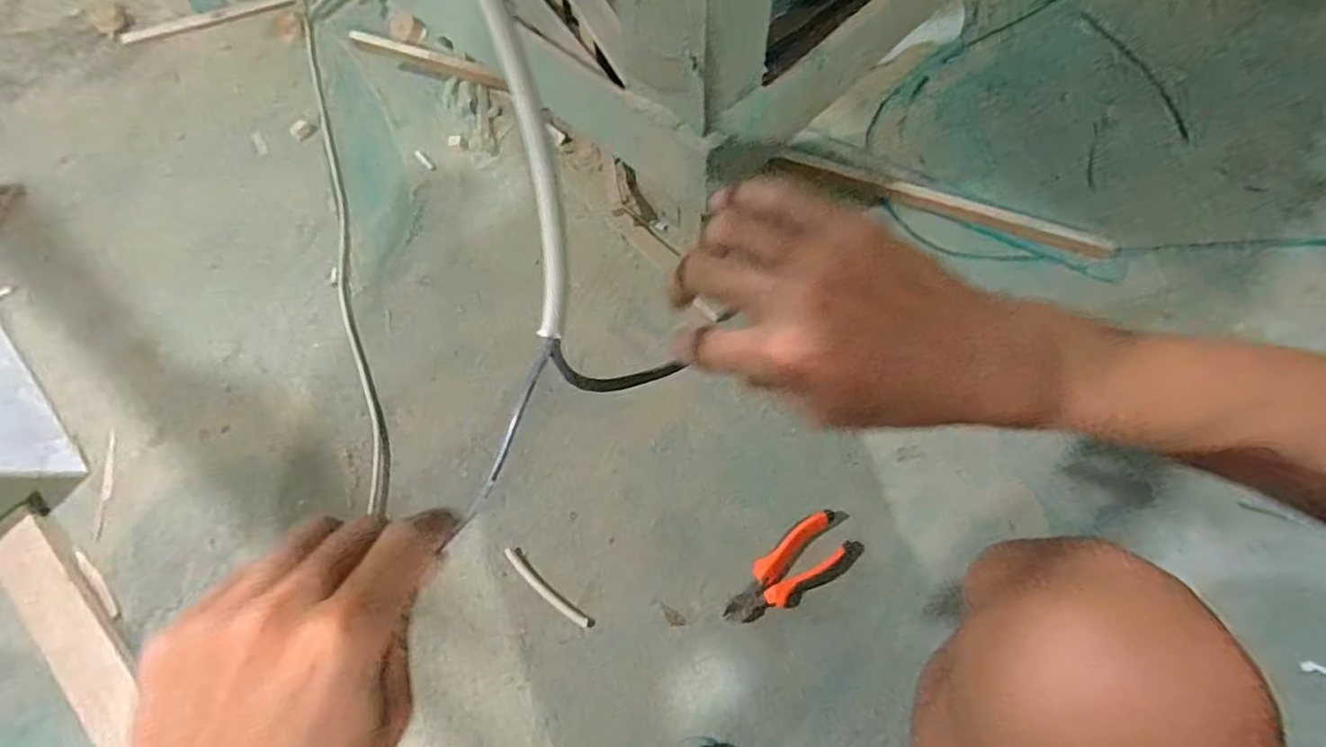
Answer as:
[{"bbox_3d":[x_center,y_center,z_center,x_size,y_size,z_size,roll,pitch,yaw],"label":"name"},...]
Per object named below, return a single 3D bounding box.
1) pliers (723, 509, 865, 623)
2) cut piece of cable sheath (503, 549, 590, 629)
[{"bbox_3d":[0.132,0.206,0.649,0.154,0.022,0.062,-30,65,-13],"label":"pliers"},{"bbox_3d":[-0.127,0.230,0.659,0.118,0.006,0.015,35,69,19],"label":"cut piece of cable sheath"}]

